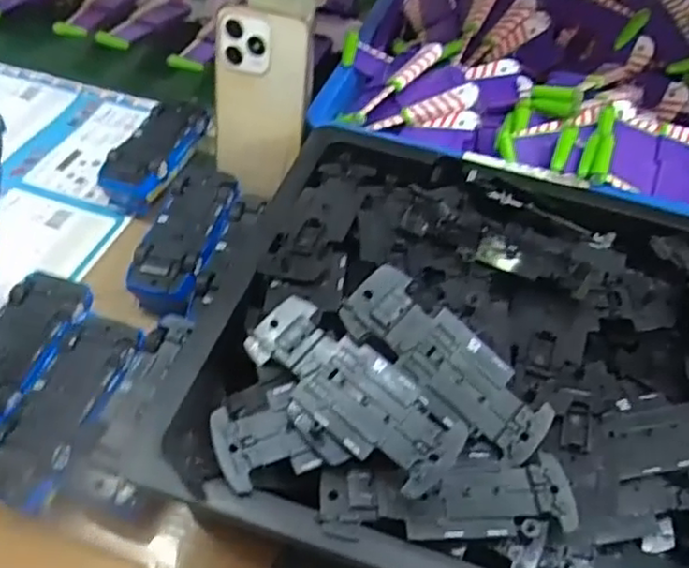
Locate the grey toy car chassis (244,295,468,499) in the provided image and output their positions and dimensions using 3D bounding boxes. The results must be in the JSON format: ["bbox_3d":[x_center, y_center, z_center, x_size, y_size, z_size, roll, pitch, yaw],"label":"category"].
[{"bbox_3d":[0.003,0.060,0.350,0.126,0.027,0.048,33,54,22],"label":"grey toy car chassis"}]

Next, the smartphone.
[{"bbox_3d":[-0.070,-0.146,0.540,0.074,0.144,0.008,10,25,7],"label":"smartphone"}]

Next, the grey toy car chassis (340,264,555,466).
[{"bbox_3d":[0.057,0.043,0.355,0.126,0.008,0.043,42,73,0],"label":"grey toy car chassis"}]

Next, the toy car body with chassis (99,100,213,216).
[{"bbox_3d":[-0.171,-0.115,0.599,0.062,0.046,0.124,17,50,11],"label":"toy car body with chassis"}]

